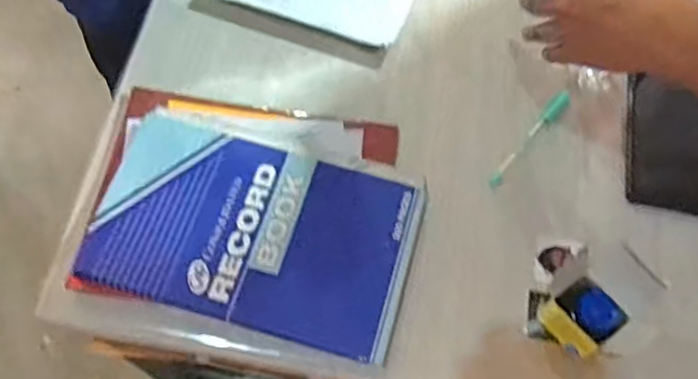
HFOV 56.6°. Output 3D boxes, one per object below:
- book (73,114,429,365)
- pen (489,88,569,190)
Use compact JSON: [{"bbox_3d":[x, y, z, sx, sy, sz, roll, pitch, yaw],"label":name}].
[{"bbox_3d":[-0.085,0.036,0.595,0.286,0.017,0.174,15,67,2],"label":"book"},{"bbox_3d":[0.189,-0.056,0.665,0.014,0.012,0.143,38,70,13],"label":"pen"}]

